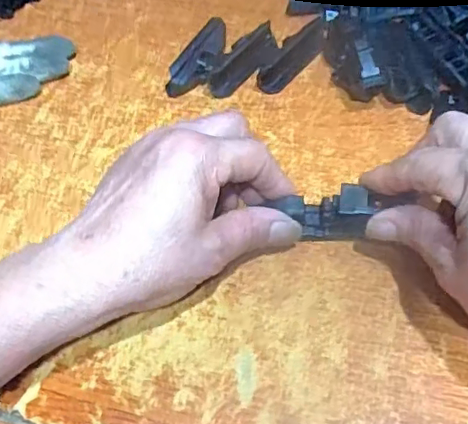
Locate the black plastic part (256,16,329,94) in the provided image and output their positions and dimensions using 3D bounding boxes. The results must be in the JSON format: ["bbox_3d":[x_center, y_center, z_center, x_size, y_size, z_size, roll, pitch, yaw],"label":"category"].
[{"bbox_3d":[0.044,-0.113,0.417,0.024,0.010,0.082,25,58,22],"label":"black plastic part"}]

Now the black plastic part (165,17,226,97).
[{"bbox_3d":[-0.023,-0.108,0.412,0.020,0.021,0.073,17,55,16],"label":"black plastic part"}]

